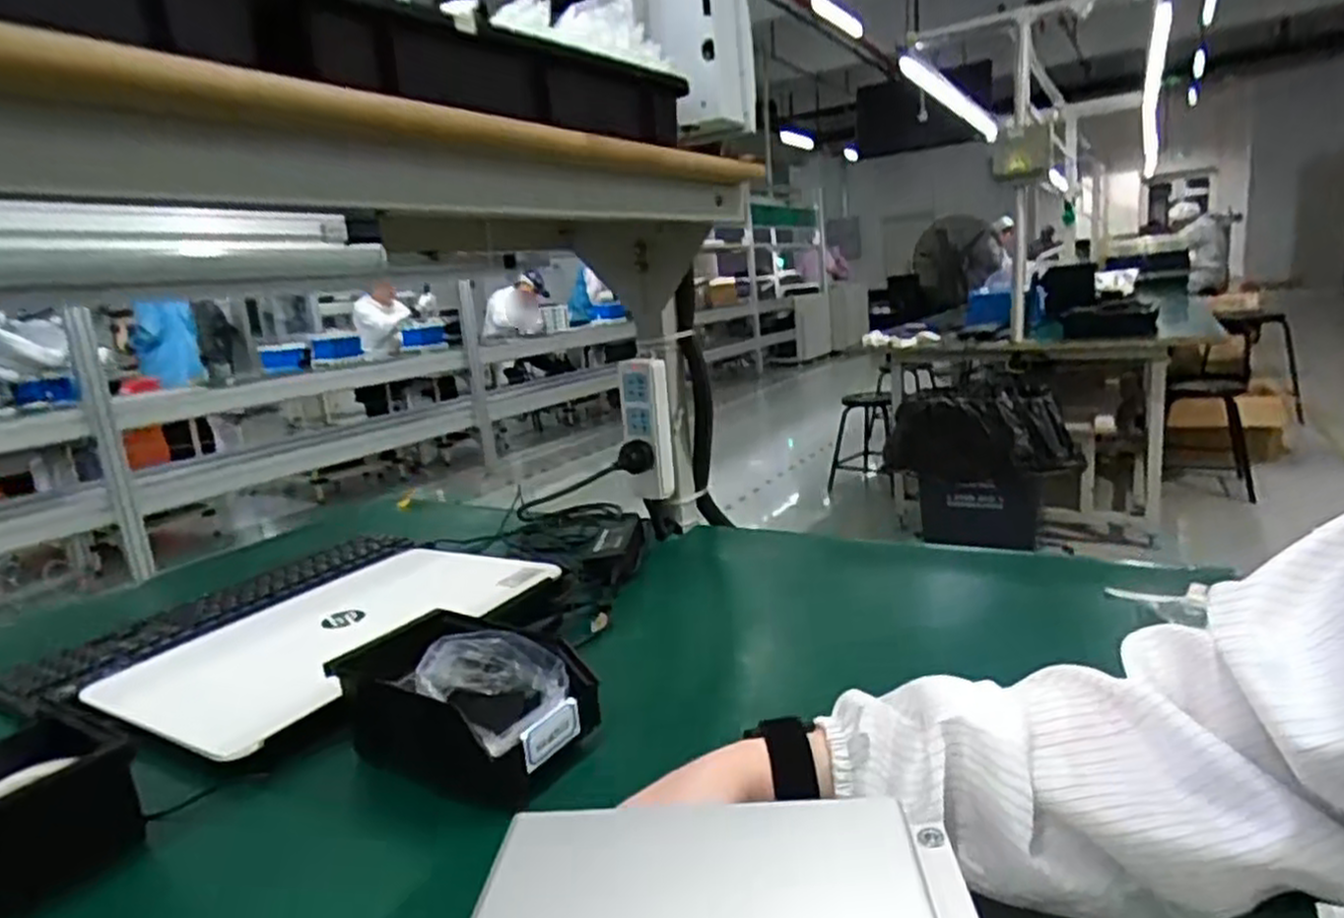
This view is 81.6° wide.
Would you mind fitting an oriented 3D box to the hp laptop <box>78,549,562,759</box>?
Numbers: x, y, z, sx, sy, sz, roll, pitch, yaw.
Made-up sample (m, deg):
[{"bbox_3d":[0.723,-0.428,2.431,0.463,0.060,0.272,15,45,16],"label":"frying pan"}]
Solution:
[{"bbox_3d":[-0.329,0.167,0.781,0.252,0.020,0.369,3,15,34],"label":"hp laptop"}]

